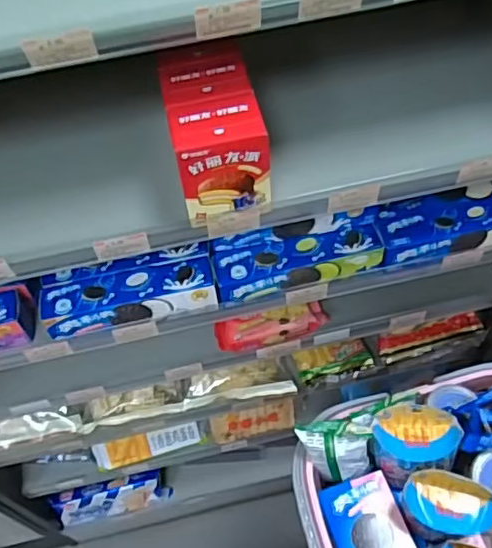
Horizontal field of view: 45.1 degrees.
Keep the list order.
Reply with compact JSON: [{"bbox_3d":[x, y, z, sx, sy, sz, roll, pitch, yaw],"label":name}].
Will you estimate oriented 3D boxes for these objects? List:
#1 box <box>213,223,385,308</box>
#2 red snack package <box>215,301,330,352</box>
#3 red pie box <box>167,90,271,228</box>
[{"bbox_3d":[0.067,-0.013,0.756,0.209,0.055,0.049,-12,56,-4],"label":"box"},{"bbox_3d":[0.040,0.076,0.875,0.167,0.045,0.048,-15,57,-6],"label":"red snack package"},{"bbox_3d":[-0.024,-0.114,0.585,0.085,0.094,0.067,-11,56,-3],"label":"red pie box"}]

